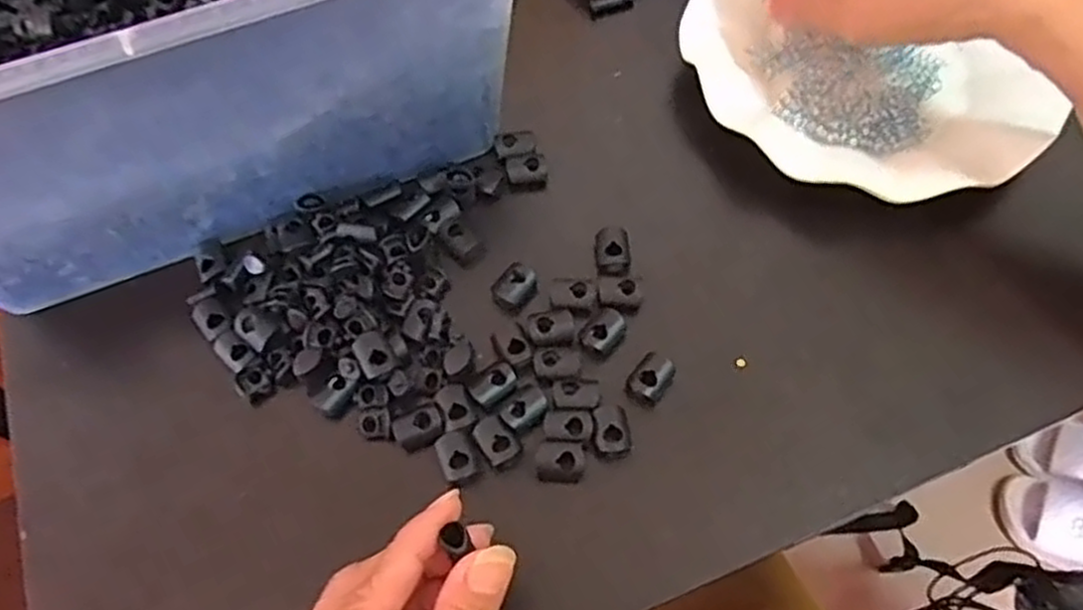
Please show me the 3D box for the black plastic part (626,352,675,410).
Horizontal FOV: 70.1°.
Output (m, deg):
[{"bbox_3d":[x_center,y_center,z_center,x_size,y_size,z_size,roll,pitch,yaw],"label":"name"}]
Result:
[{"bbox_3d":[0.047,0.033,0.333,0.015,0.010,0.022,38,70,18],"label":"black plastic part"}]

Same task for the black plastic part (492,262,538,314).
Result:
[{"bbox_3d":[-0.013,-0.007,0.357,0.015,0.014,0.020,38,71,18],"label":"black plastic part"}]

